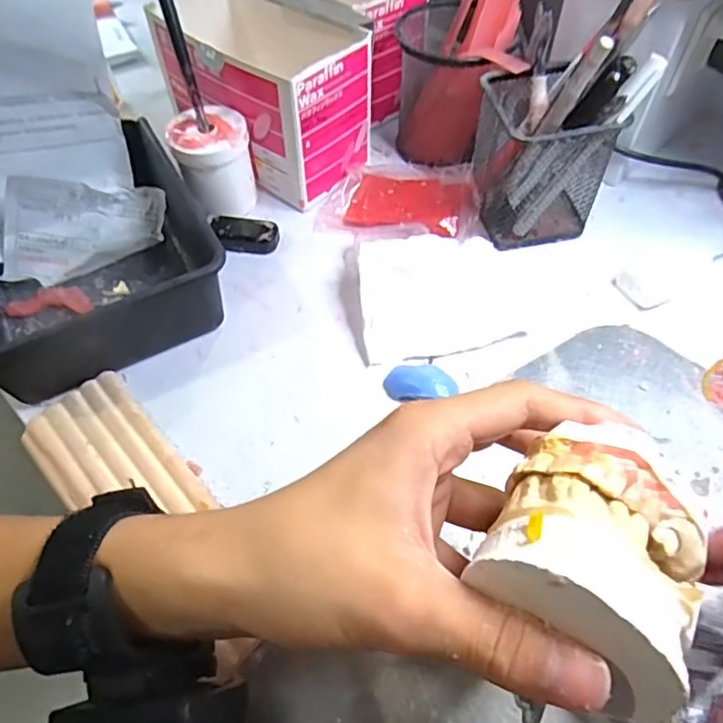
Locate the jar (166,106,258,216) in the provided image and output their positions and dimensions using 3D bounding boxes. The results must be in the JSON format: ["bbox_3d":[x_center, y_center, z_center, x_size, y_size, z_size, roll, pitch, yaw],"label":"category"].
[{"bbox_3d":[-0.106,-0.143,0.427,0.054,0.067,0.048,-15,56,-9],"label":"jar"}]

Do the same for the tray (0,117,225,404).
[{"bbox_3d":[-0.183,-0.066,0.379,0.151,0.069,0.166,-25,58,-15],"label":"tray"}]

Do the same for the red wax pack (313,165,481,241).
[{"bbox_3d":[0.028,-0.125,0.440,0.118,0.014,0.092,3,55,4],"label":"red wax pack"}]

